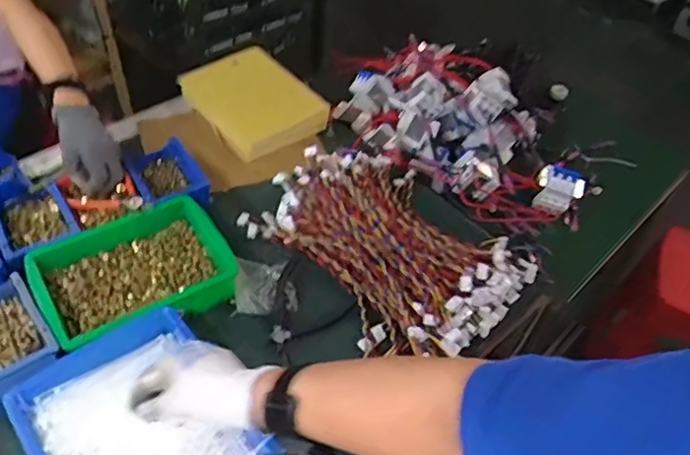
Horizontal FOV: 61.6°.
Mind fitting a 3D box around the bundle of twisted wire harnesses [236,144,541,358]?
[{"bbox_3d":[0.066,0.014,0.905,0.414,0.064,0.305,36,53,26],"label":"bundle of twisted wire harnesses"}]

